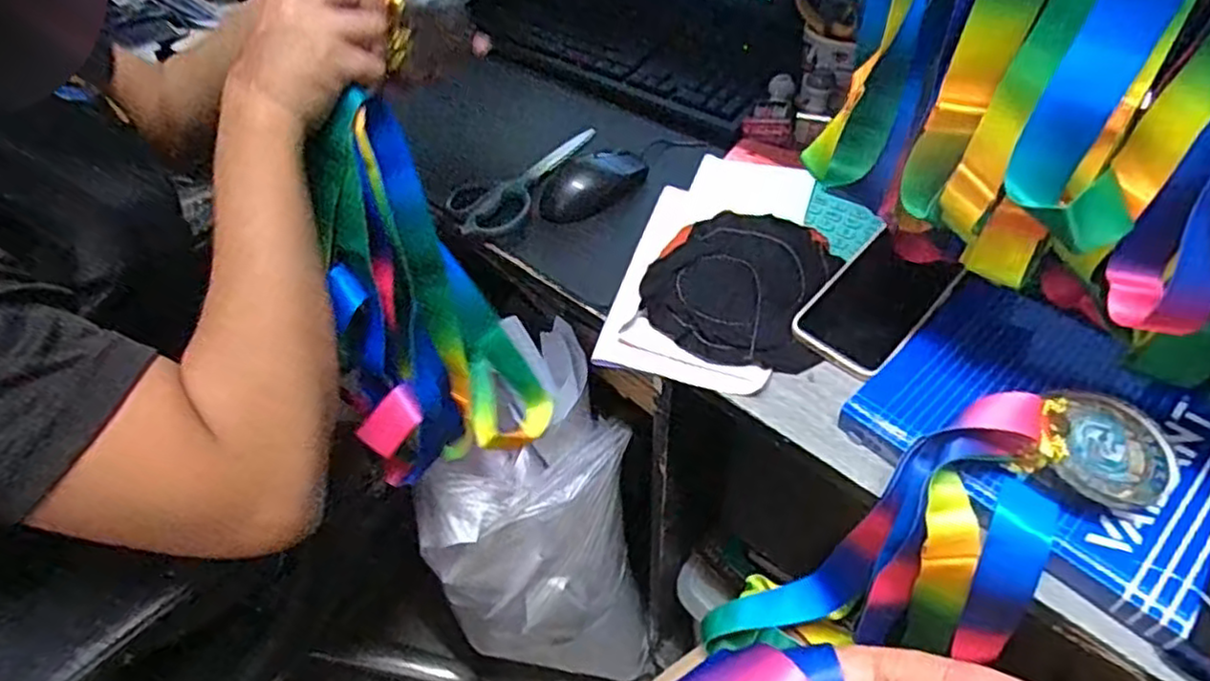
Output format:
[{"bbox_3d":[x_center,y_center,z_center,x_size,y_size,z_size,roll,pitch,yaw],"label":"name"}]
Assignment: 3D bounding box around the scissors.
[{"bbox_3d":[-0.067,-0.154,0.664,0.184,0.015,0.070,-36,54,-26],"label":"scissors"}]

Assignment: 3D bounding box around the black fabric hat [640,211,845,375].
[{"bbox_3d":[0.105,-0.046,0.558,0.136,0.019,0.150,12,49,15],"label":"black fabric hat"}]

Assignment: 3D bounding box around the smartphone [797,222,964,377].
[{"bbox_3d":[0.204,-0.030,0.533,0.072,0.009,0.130,37,68,26],"label":"smartphone"}]

